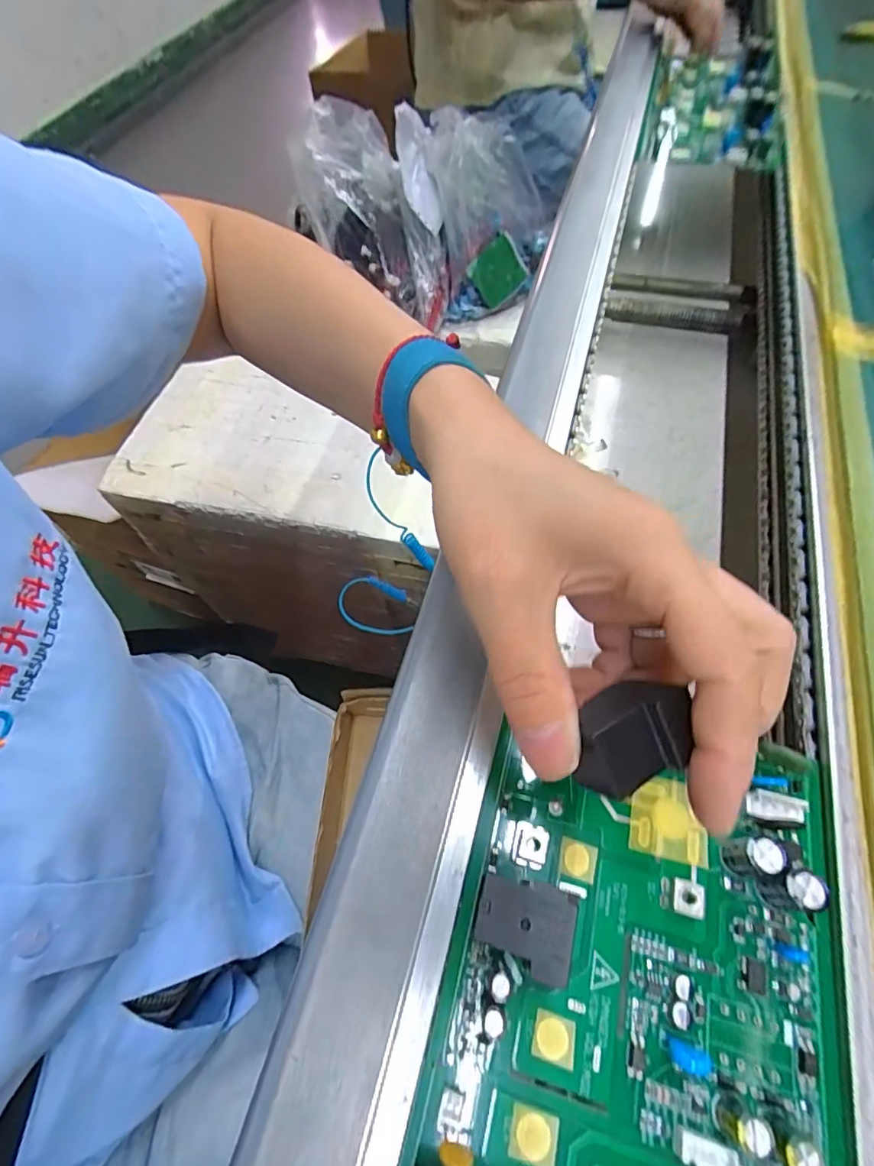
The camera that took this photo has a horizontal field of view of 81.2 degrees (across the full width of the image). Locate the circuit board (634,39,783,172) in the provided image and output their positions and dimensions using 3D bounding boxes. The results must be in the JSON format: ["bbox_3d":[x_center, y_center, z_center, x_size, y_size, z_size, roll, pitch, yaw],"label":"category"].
[{"bbox_3d":[0.277,-0.491,0.514,0.119,0.033,0.259,13,62,12],"label":"circuit board"}]

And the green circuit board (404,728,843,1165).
[{"bbox_3d":[0.054,0.166,0.144,0.120,0.023,0.236,13,62,12],"label":"green circuit board"}]

